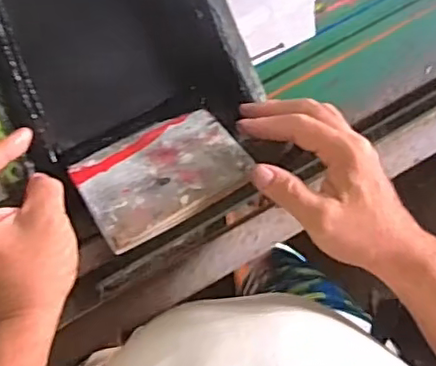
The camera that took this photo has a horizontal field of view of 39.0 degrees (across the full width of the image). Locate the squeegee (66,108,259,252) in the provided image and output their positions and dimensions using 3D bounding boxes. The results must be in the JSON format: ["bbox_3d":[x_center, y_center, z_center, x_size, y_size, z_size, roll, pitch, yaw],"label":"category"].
[{"bbox_3d":[-0.044,-0.009,0.485,0.127,0.008,0.095,-30,54,-18],"label":"squeegee"}]

